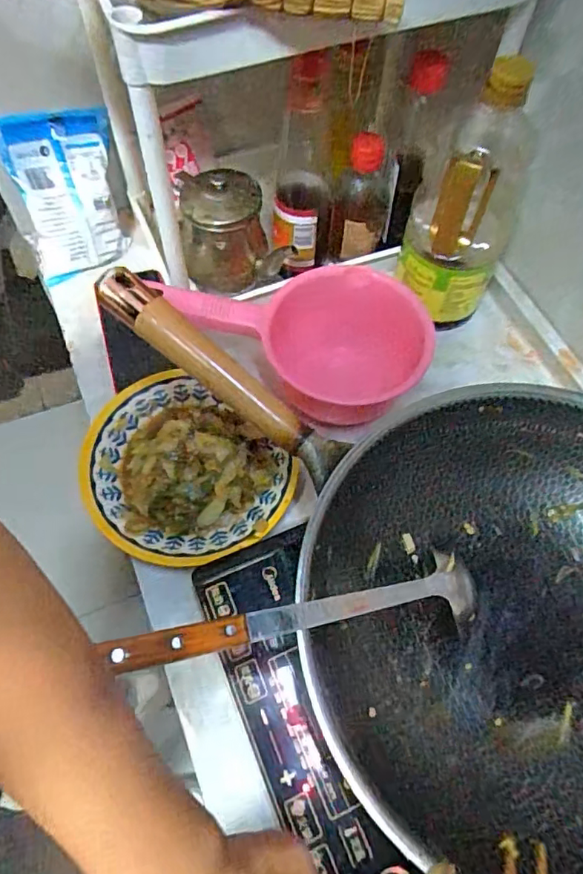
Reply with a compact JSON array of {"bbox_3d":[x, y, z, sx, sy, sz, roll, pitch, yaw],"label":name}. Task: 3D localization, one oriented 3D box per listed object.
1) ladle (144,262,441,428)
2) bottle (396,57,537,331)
[{"bbox_3d":[0.014,-0.092,0.583,0.259,0.155,0.087,-3,61,-5],"label":"ladle"},{"bbox_3d":[0.164,-0.217,0.524,0.099,0.229,0.078,22,62,9],"label":"bottle"}]

